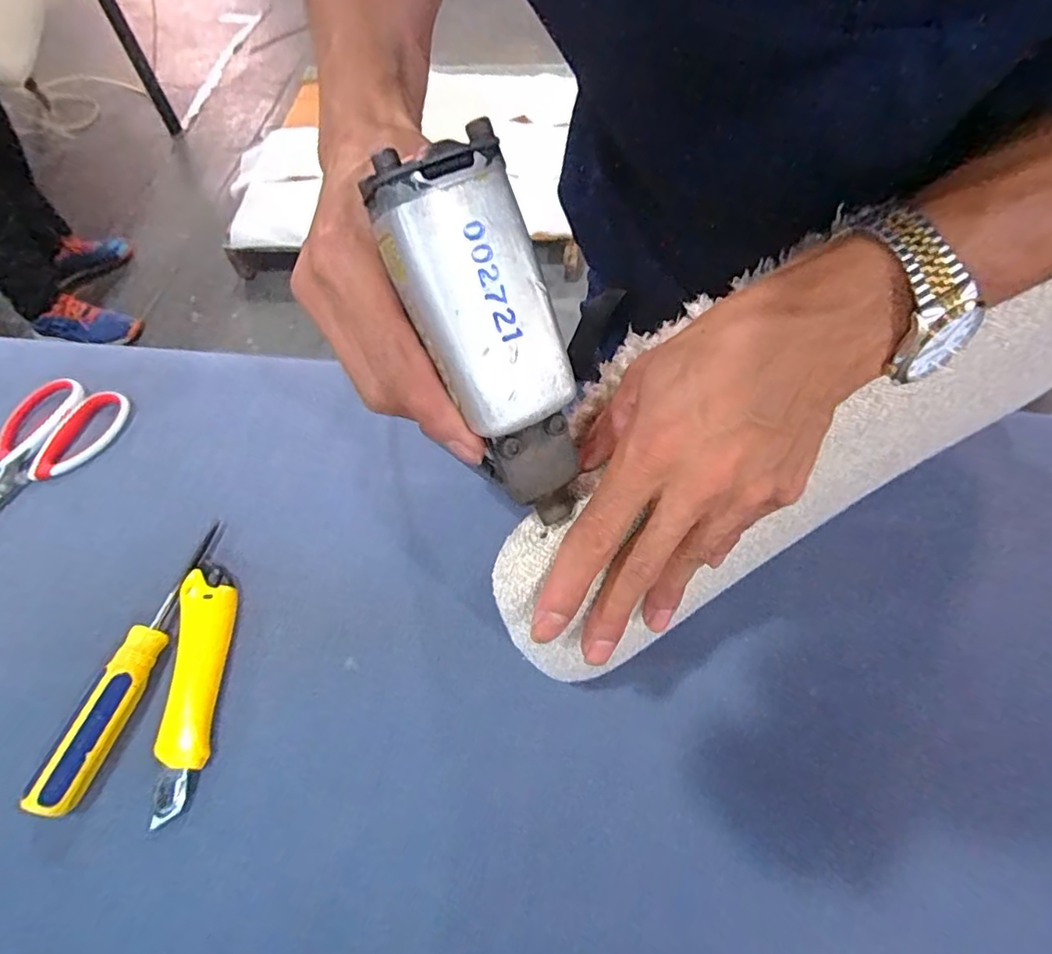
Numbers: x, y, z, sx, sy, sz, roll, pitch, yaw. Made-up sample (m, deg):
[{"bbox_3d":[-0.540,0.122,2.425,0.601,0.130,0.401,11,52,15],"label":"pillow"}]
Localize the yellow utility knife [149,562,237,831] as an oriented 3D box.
[{"bbox_3d":[-0.224,0.136,0.385,0.037,0.014,0.160,-5,59,-1],"label":"yellow utility knife"}]

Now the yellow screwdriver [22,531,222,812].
[{"bbox_3d":[-0.265,0.119,0.386,0.032,0.029,0.186,12,60,9],"label":"yellow screwdriver"}]

